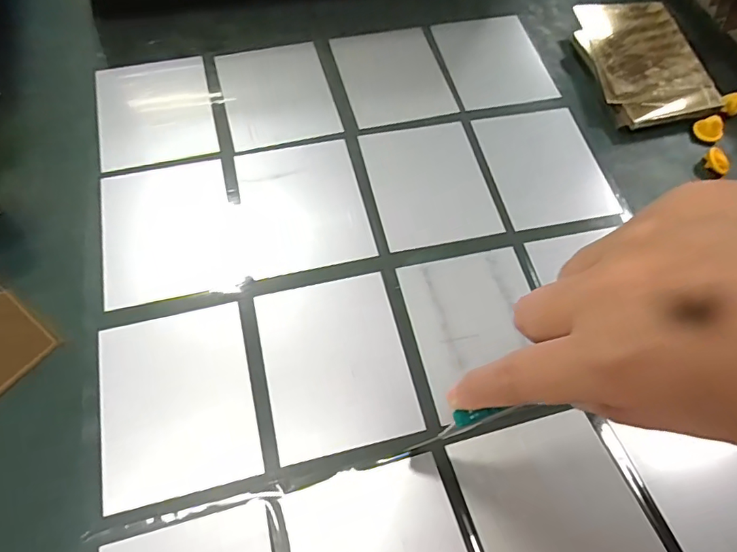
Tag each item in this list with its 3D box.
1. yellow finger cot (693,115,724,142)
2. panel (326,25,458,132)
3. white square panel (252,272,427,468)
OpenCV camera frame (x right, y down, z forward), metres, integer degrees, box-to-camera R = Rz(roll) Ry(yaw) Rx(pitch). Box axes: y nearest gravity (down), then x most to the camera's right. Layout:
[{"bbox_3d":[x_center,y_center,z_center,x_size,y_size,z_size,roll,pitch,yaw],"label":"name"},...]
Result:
[{"bbox_3d":[0.256,-0.111,0.367,0.016,0.014,0.019,-40,72,-20],"label":"yellow finger cot"},{"bbox_3d":[0.019,-0.161,0.395,0.082,0.004,0.098,-13,65,-9],"label":"panel"},{"bbox_3d":[-0.019,0.049,0.286,0.080,0.005,0.100,-12,65,-9],"label":"white square panel"}]

